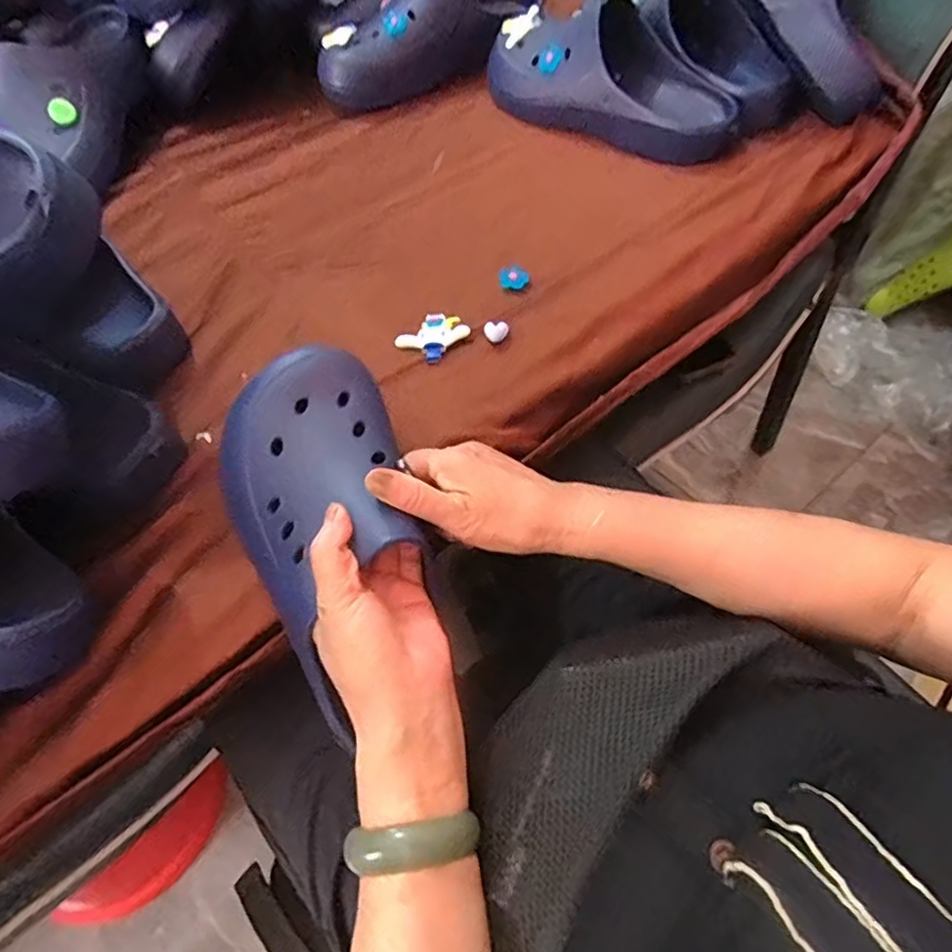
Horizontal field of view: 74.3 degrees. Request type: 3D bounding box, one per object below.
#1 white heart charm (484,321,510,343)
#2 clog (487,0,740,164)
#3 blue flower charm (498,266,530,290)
[{"bbox_3d":[0.016,-0.113,0.493,0.019,0.007,0.016,0,57,5],"label":"white heart charm"},{"bbox_3d":[0.132,-0.403,0.631,0.104,0.087,0.285,-40,63,-19],"label":"clog"},{"bbox_3d":[0.031,-0.168,0.528,0.025,0.006,0.025,5,58,8],"label":"blue flower charm"}]

